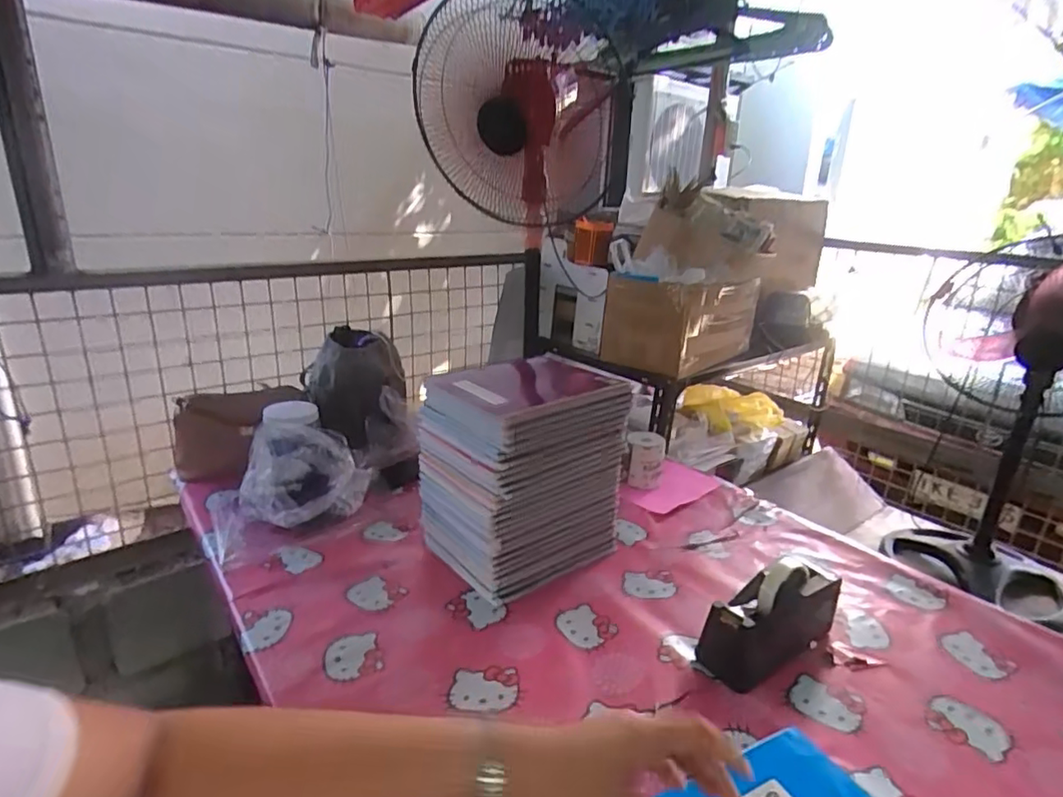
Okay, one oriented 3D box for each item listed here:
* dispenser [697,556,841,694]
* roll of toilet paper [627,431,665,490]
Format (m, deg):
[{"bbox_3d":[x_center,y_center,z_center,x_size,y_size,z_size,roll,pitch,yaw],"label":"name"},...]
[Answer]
[{"bbox_3d":[0.321,0.279,0.782,0.222,0.110,0.083,-13,24,-37],"label":"dispenser"},{"bbox_3d":[0.231,0.124,1.209,0.074,0.091,0.069,4,19,5],"label":"roll of toilet paper"}]

